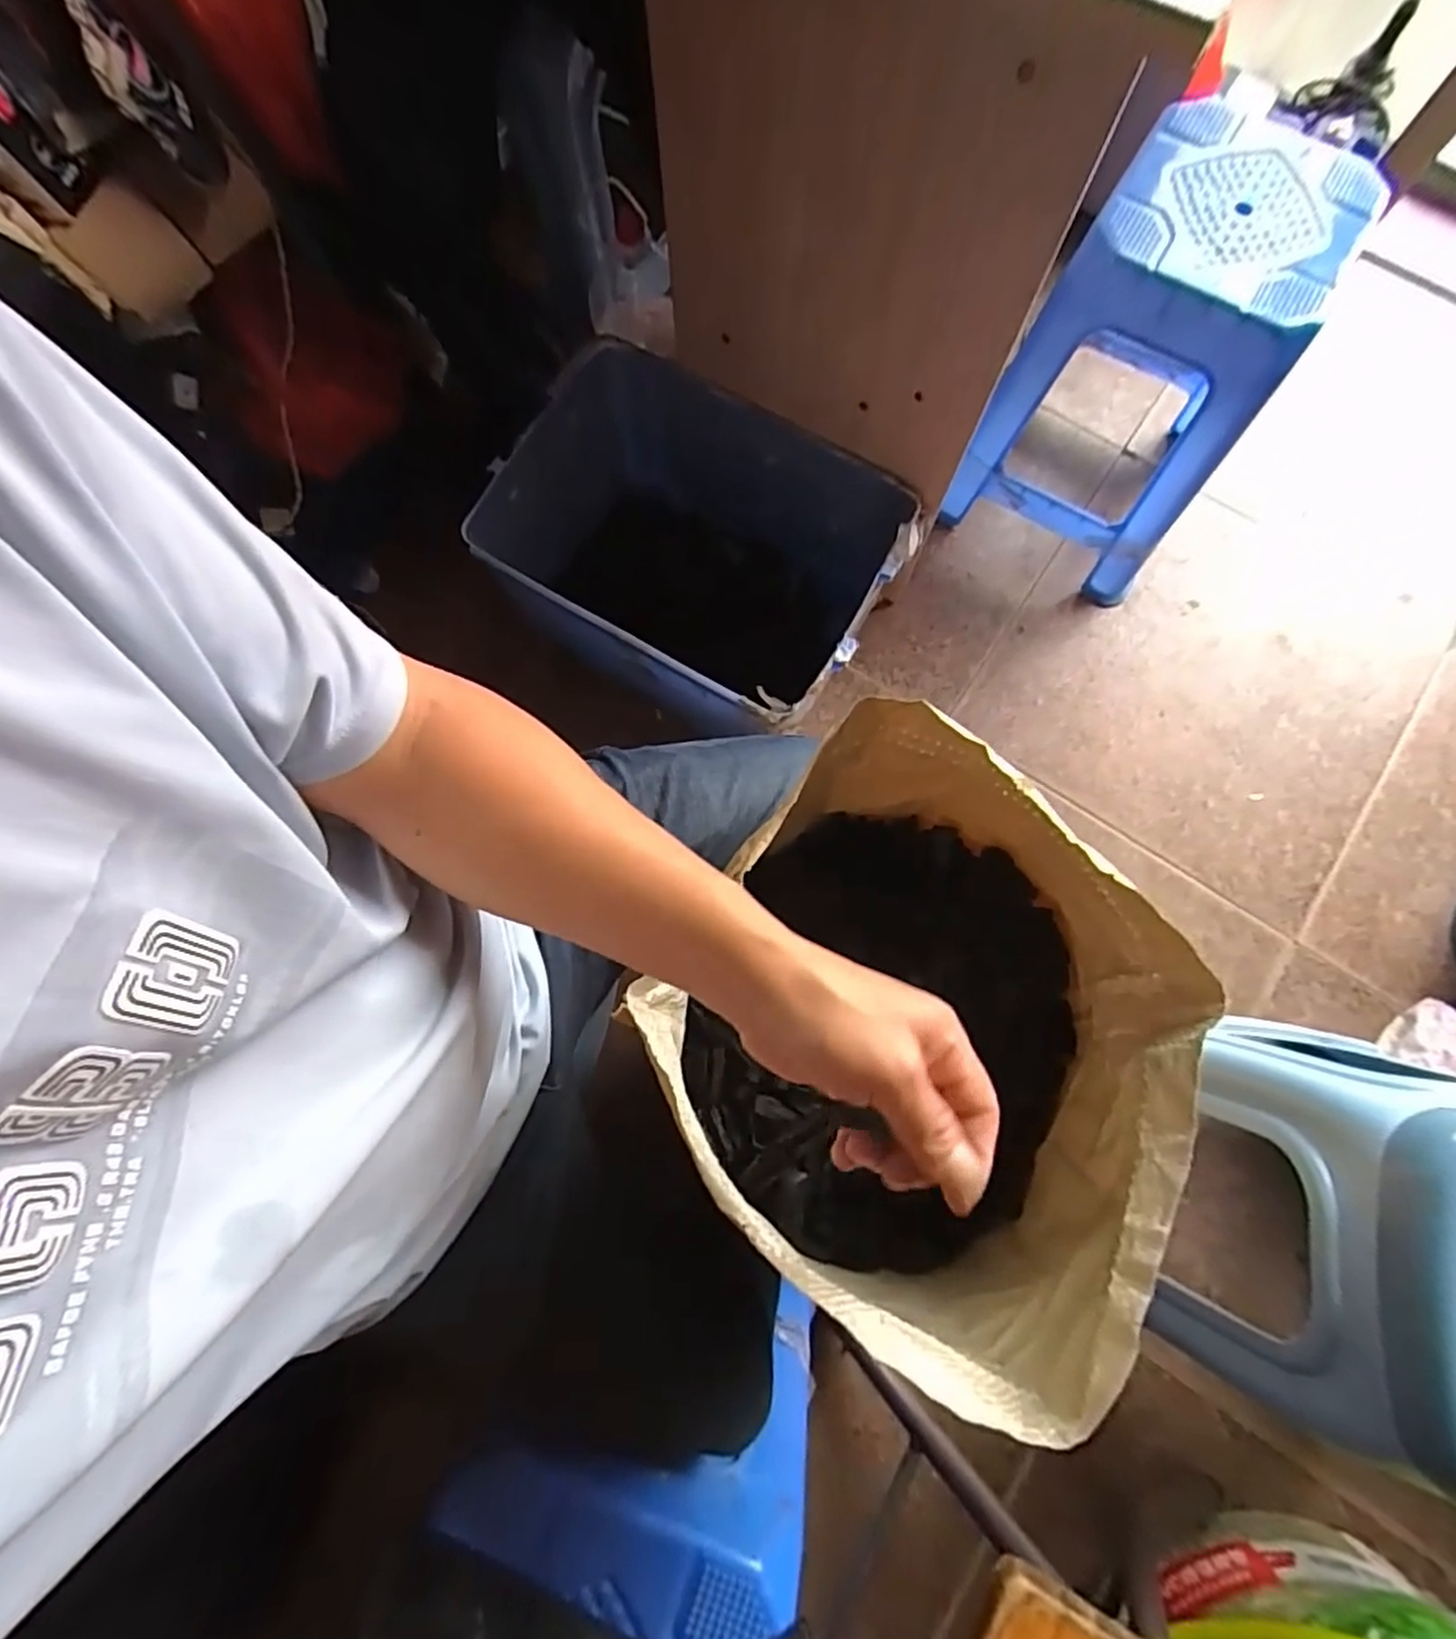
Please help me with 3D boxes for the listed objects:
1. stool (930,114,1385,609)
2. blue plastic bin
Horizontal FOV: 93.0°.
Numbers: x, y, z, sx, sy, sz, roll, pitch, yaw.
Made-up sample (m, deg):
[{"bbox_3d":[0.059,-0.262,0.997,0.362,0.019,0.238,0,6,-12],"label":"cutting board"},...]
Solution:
[{"bbox_3d":[0.565,-0.615,0.984,0.319,0.445,0.327,26,80,6],"label":"stool"},{"bbox_3d":[-0.054,-0.355,1.063,0.547,0.353,0.396,24,80,6],"label":"blue plastic bin"}]

